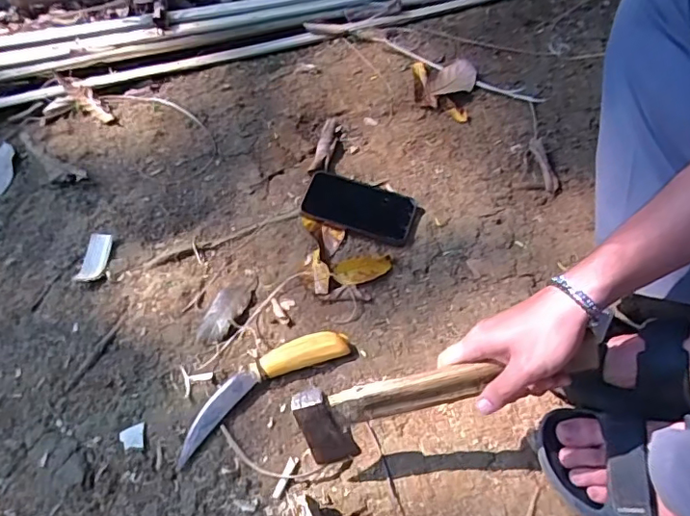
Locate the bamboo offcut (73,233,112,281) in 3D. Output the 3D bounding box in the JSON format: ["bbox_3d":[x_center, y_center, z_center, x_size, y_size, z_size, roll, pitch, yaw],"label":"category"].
[{"bbox_3d":[-0.321,-0.001,0.694,0.032,0.015,0.070,7,58,7],"label":"bamboo offcut"}]

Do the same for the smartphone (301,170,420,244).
[{"bbox_3d":[0.020,-0.070,0.716,0.144,0.008,0.078,16,62,2],"label":"smartphone"}]

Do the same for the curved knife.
[{"bbox_3d":[-0.093,0.139,0.596,0.214,0.020,0.049,-30,61,-15],"label":"curved knife"}]

